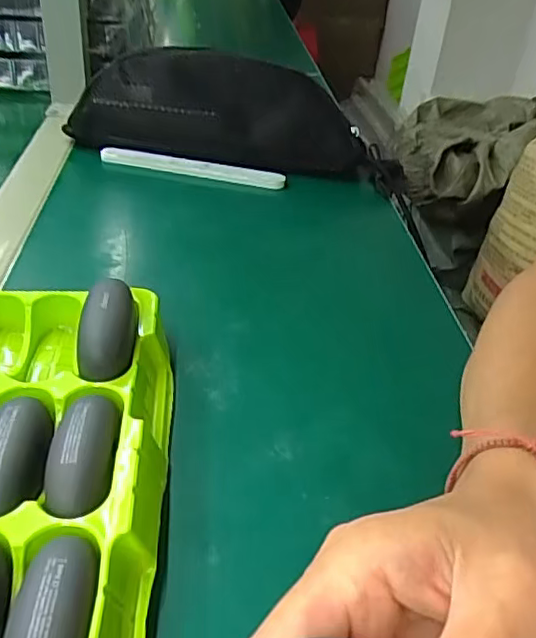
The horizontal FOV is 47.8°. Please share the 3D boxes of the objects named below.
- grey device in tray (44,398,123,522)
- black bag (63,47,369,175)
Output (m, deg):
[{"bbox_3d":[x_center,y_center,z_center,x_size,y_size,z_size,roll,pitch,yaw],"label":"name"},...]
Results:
[{"bbox_3d":[-0.078,0.055,0.259,0.027,0.022,0.059,2,37,-5],"label":"grey device in tray"},{"bbox_3d":[-0.051,-0.201,0.600,0.290,0.101,0.064,6,36,0],"label":"black bag"}]

